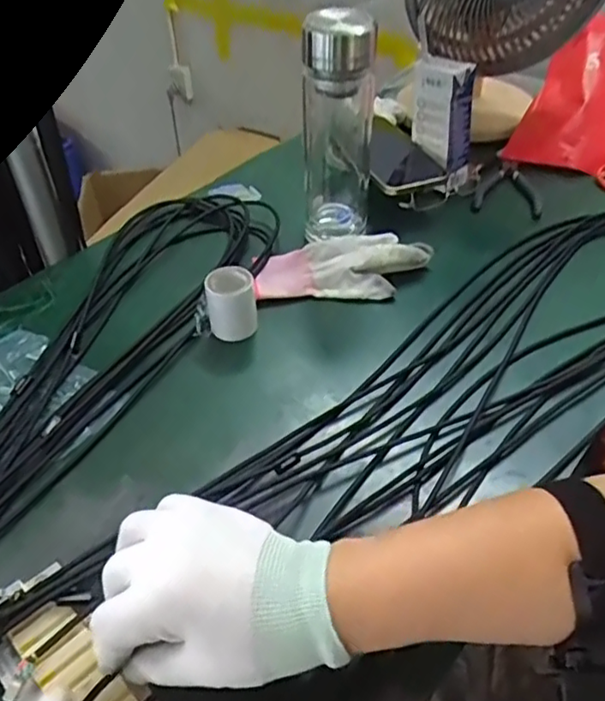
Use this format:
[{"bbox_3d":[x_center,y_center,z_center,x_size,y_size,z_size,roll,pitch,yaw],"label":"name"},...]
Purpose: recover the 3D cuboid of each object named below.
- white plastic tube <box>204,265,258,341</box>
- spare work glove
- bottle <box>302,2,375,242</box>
[{"bbox_3d":[-0.061,-0.043,0.532,0.041,0.044,0.038,-5,43,-3],"label":"white plastic tube"},{"bbox_3d":[0.040,-0.088,0.606,0.164,0.029,0.087,-2,43,0],"label":"spare work glove"},{"bbox_3d":[0.033,-0.213,0.593,0.064,0.194,0.058,-2,43,0],"label":"bottle"}]

